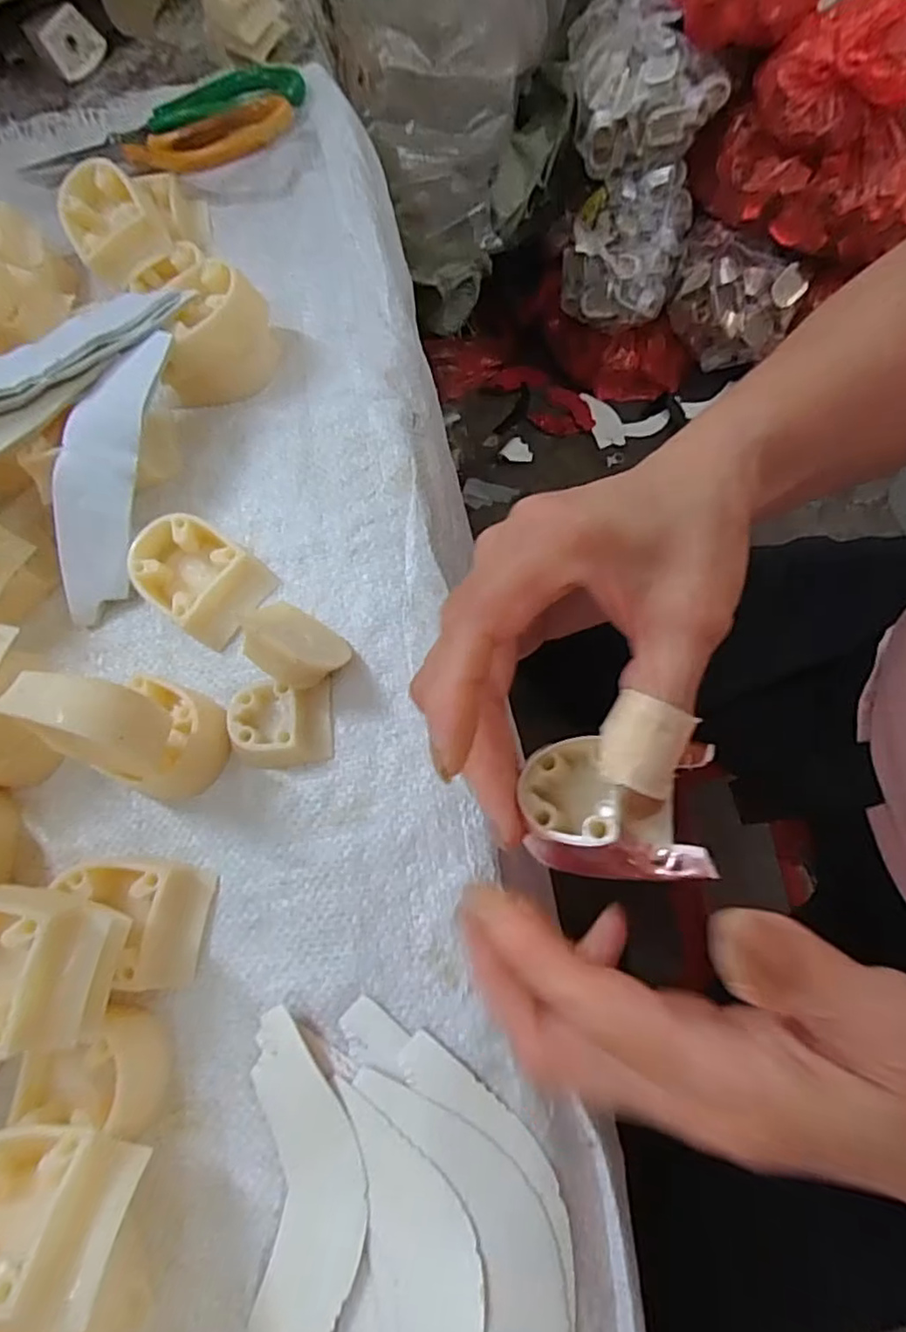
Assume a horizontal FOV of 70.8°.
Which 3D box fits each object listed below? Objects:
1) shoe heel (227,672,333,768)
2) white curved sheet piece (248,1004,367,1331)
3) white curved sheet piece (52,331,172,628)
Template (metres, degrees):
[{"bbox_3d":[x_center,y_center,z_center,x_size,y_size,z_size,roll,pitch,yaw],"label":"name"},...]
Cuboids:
[{"bbox_3d":[-0.073,0.024,0.271,0.042,0.017,0.034,-7,71,6],"label":"shoe heel"},{"bbox_3d":[-0.051,0.185,0.222,0.040,0.005,0.113,-9,72,12],"label":"white curved sheet piece"},{"bbox_3d":[-0.166,-0.090,0.302,0.035,0.015,0.137,13,93,7],"label":"white curved sheet piece"}]

